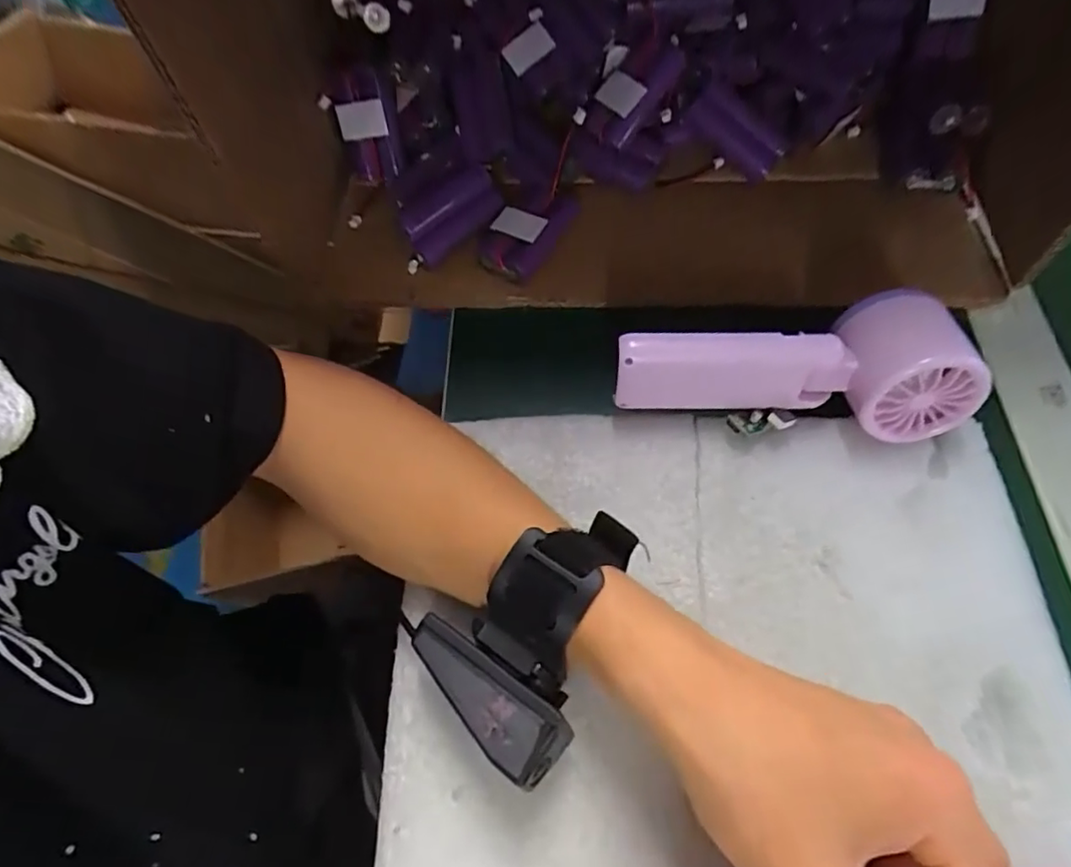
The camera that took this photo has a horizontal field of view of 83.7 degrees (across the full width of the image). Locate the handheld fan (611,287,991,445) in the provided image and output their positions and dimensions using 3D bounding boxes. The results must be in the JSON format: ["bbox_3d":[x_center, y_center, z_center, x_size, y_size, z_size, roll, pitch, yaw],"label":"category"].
[{"bbox_3d":[0.122,-0.034,0.291,0.161,0.058,0.056,2,63,4],"label":"handheld fan"}]

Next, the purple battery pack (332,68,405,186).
[{"bbox_3d":[-0.111,-0.202,0.392,0.038,0.065,0.032,-16,63,-5],"label":"purple battery pack"}]

